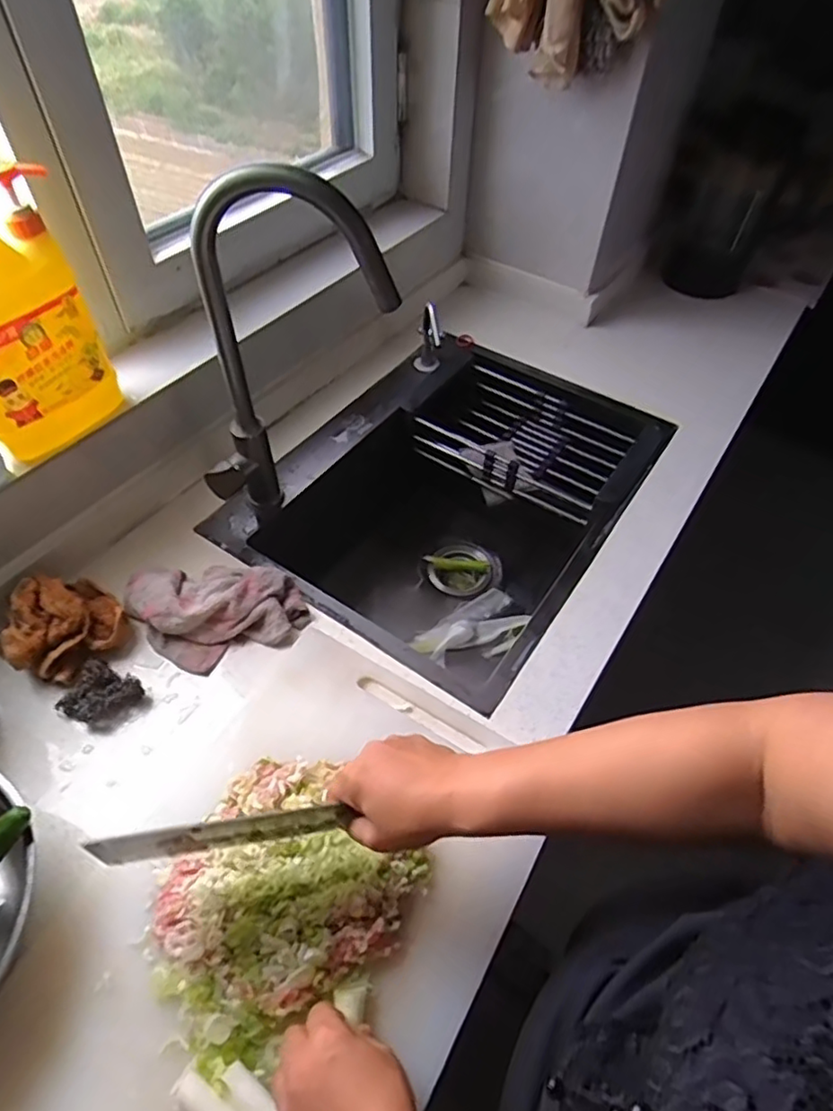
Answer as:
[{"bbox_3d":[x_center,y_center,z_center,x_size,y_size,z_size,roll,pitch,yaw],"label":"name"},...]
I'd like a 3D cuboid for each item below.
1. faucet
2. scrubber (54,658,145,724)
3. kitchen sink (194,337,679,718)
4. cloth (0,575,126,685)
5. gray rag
[{"bbox_3d":[-0.136,-0.191,0.659,0.221,0.405,0.043,-3,52,-5],"label":"faucet"},{"bbox_3d":[-0.321,0.145,0.625,0.065,0.031,0.058,19,54,12],"label":"scrubber"},{"bbox_3d":[0.050,-0.043,0.951,0.444,0.245,0.565,29,57,19],"label":"kitchen sink"},{"bbox_3d":[-0.379,0.075,0.651,0.098,0.068,0.113,34,58,22],"label":"cloth"},{"bbox_3d":[-0.225,0.064,0.680,0.200,0.047,0.119,-3,52,-4],"label":"gray rag"}]

